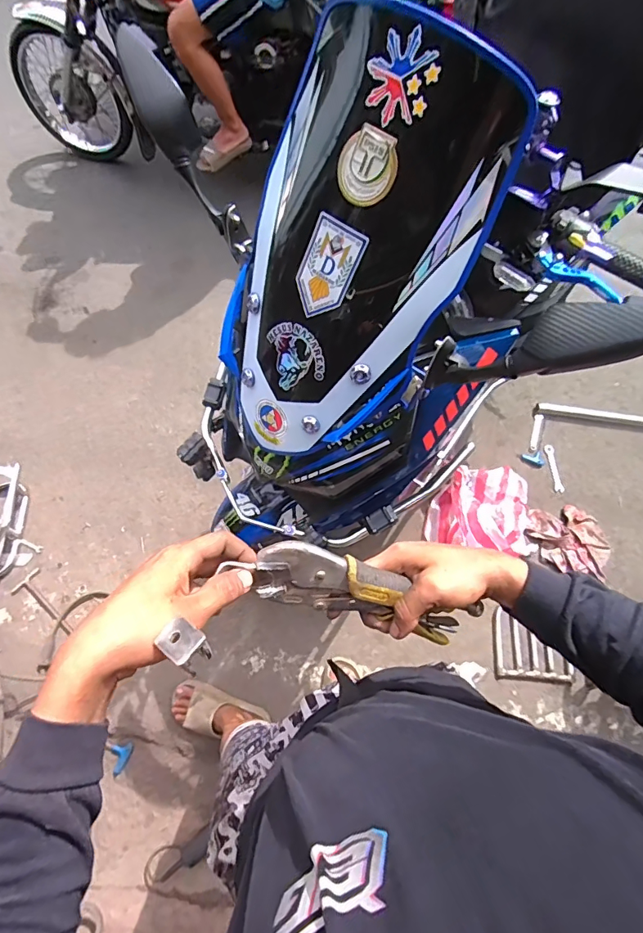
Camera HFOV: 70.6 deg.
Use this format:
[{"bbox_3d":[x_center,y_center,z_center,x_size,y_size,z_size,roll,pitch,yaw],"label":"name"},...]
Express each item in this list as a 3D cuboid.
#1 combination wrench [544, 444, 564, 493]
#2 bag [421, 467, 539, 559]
[{"bbox_3d":[0.876,0.007,1.710,0.034,0.013,0.188,-2,69,-3],"label":"combination wrench"},{"bbox_3d":[0.555,0.147,1.534,0.353,0.186,0.290,-3,66,-4],"label":"bag"}]

